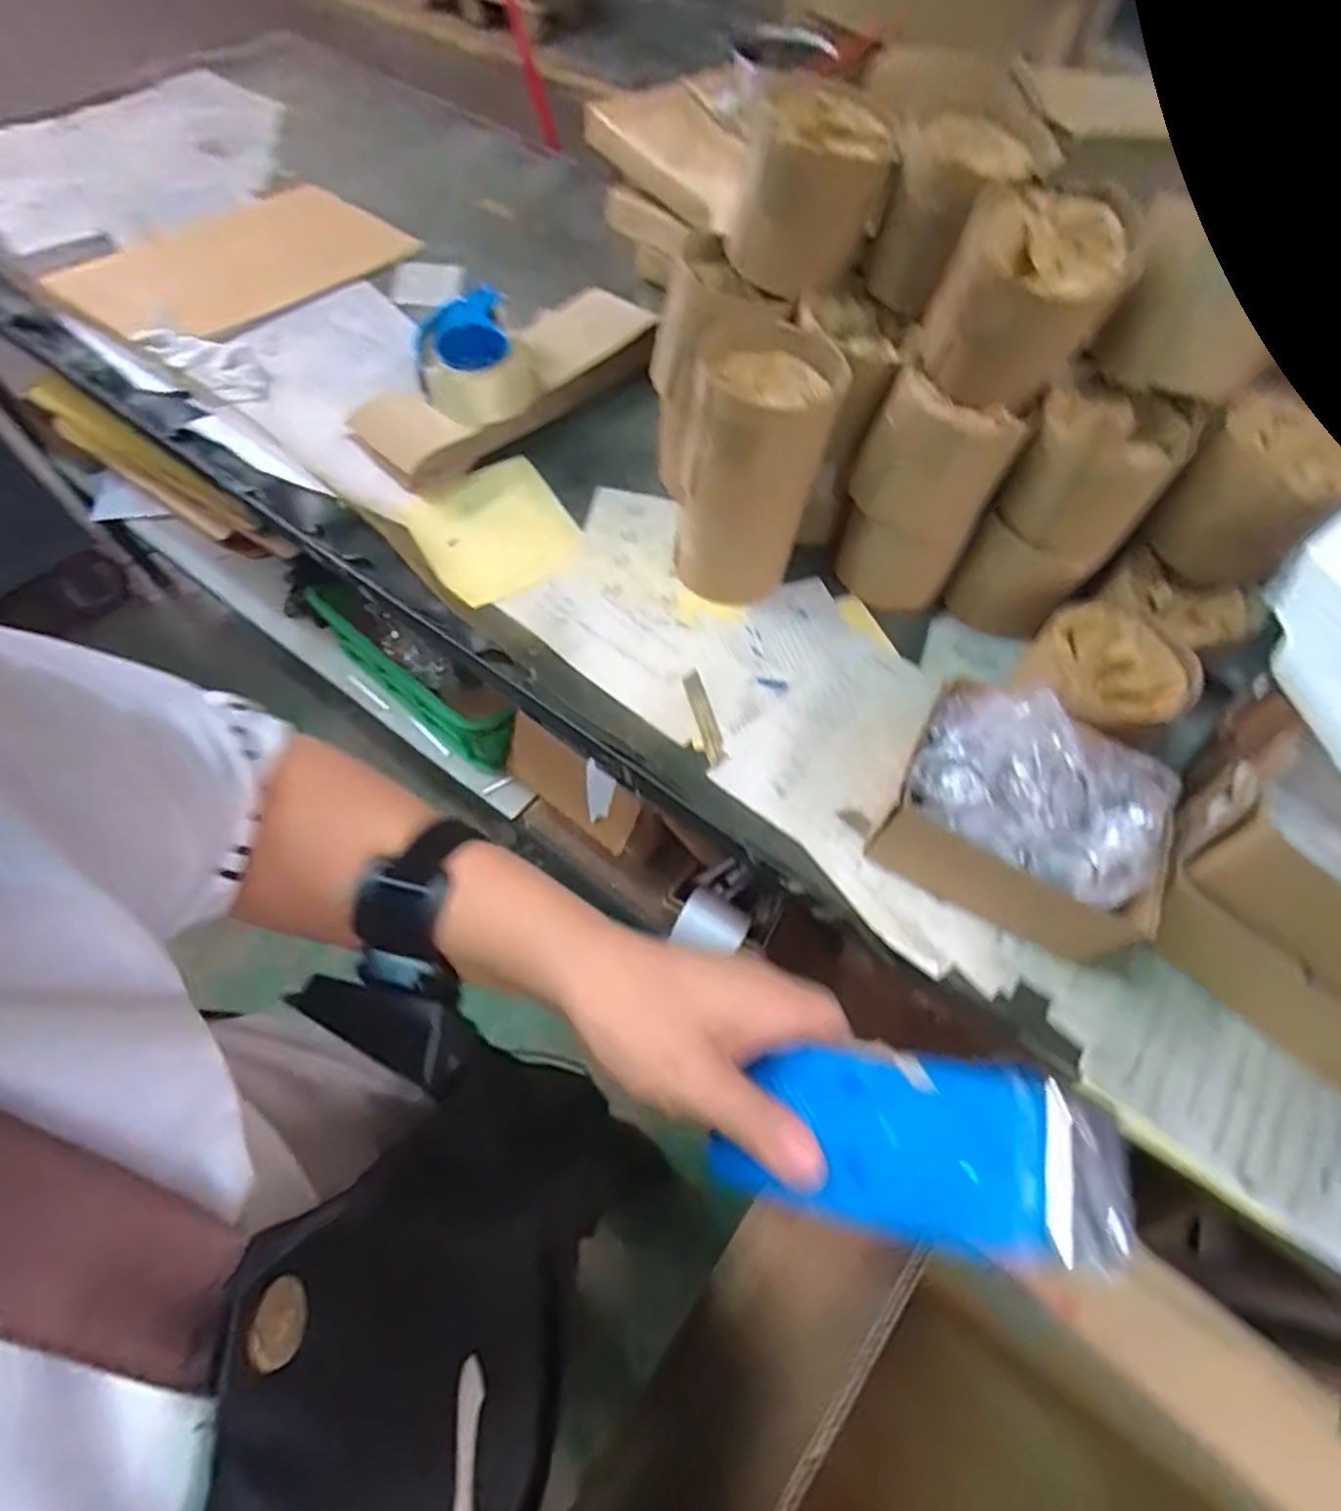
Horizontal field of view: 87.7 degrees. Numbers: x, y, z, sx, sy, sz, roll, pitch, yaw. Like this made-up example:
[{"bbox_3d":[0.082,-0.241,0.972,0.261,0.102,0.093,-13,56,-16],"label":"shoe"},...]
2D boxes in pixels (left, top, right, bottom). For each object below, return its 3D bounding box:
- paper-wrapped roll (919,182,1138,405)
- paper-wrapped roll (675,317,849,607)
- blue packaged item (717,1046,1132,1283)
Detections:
[{"bbox_3d":[0.275,-0.348,0.550,0.125,0.129,0.107,28,64,12],"label":"paper-wrapped roll"},{"bbox_3d":[0.074,-0.262,0.651,0.123,0.215,0.130,10,61,3],"label":"paper-wrapped roll"},{"bbox_3d":[0.095,0.149,0.269,0.143,0.024,0.064,9,70,7],"label":"blue packaged item"}]

